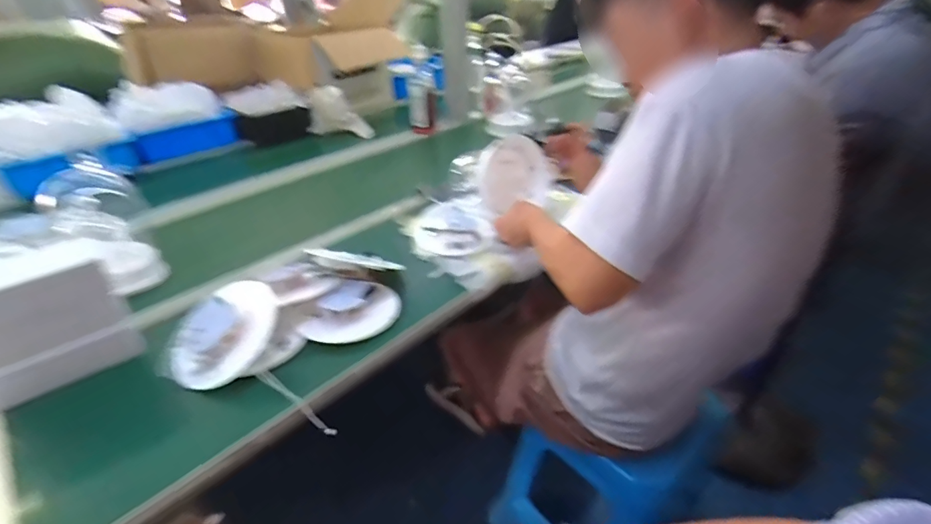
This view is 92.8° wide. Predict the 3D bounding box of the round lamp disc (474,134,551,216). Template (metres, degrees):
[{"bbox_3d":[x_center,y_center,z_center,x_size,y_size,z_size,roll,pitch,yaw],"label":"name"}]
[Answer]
[{"bbox_3d":[0.086,-0.165,0.810,0.136,0.125,0.021,-18,15,-11],"label":"round lamp disc"}]

